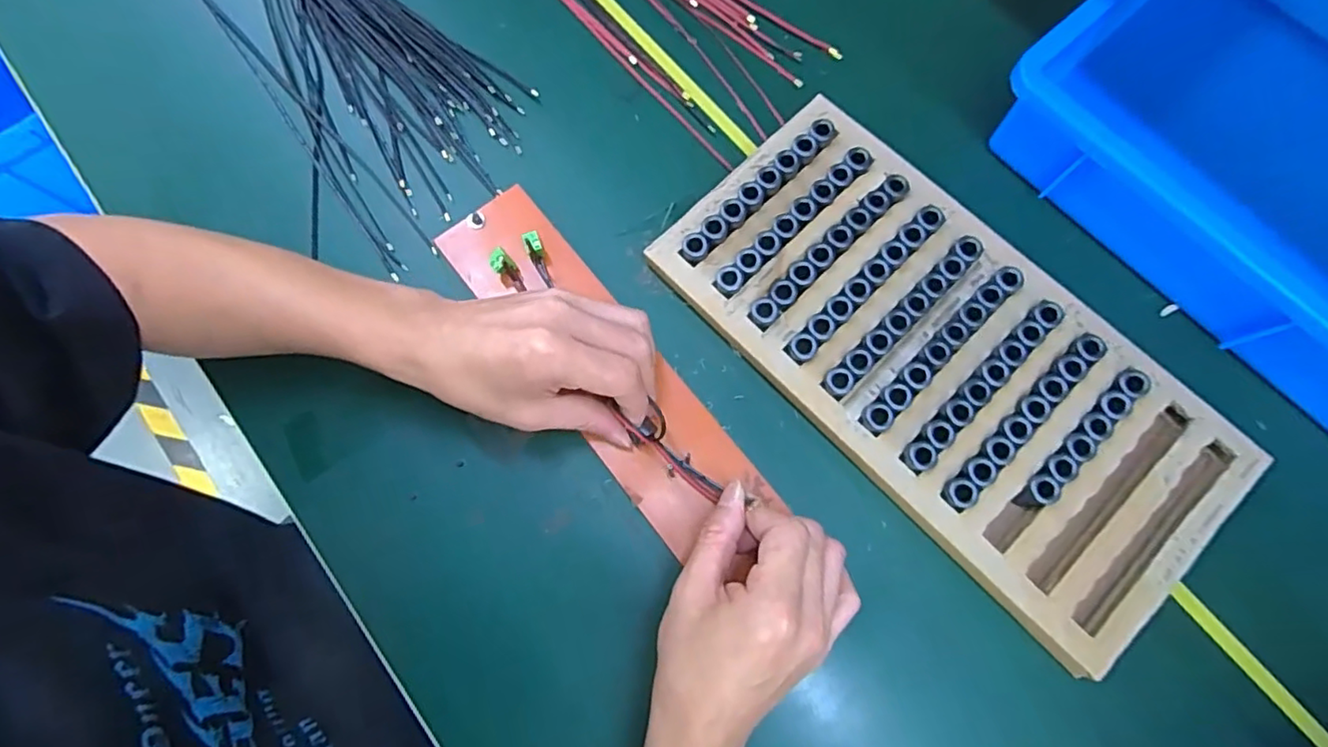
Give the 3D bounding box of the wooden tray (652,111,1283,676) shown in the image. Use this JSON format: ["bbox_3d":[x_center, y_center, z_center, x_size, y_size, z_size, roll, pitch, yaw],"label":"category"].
[{"bbox_3d":[0.173,-0.010,0.395,0.172,0.037,0.358,-42,79,-9],"label":"wooden tray"}]

